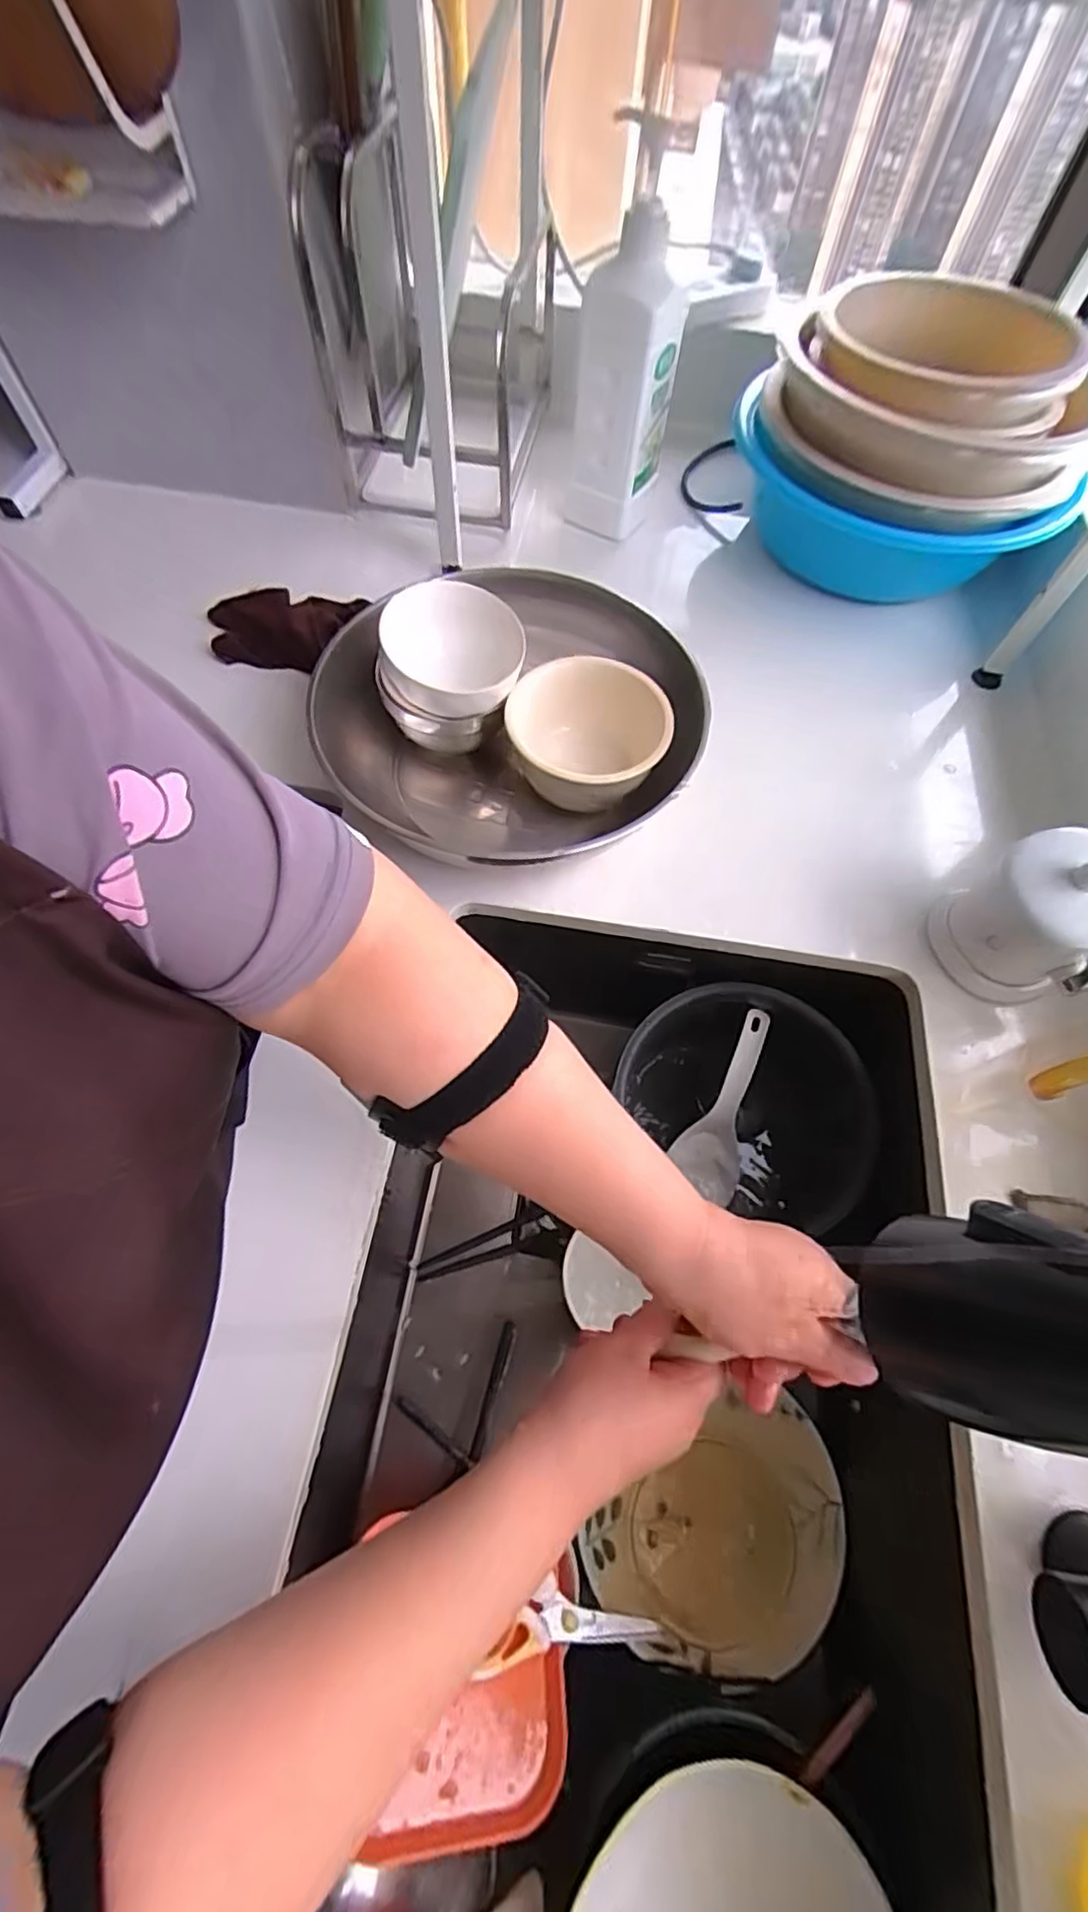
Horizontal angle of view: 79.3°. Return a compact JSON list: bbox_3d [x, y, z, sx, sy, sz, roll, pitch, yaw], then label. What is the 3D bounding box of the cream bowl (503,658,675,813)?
[{"bbox_3d":[0.039,-0.173,0.544,0.119,0.073,0.120,1,64,-2],"label":"cream bowl"}]

